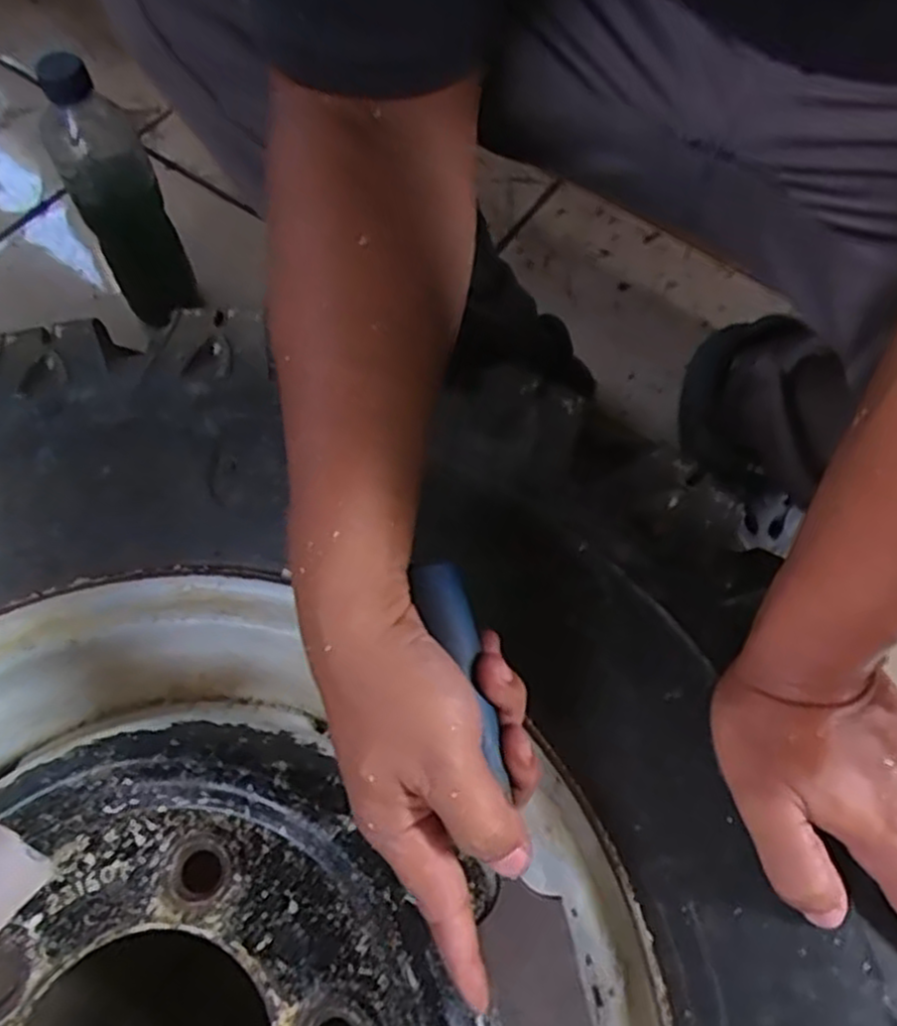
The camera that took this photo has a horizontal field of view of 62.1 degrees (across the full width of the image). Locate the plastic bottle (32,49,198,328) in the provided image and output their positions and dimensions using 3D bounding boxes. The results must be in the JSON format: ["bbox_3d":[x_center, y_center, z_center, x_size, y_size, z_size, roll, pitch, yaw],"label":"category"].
[{"bbox_3d":[-0.272,-0.259,0.618,0.064,0.240,0.057,-25,68,-12],"label":"plastic bottle"}]

